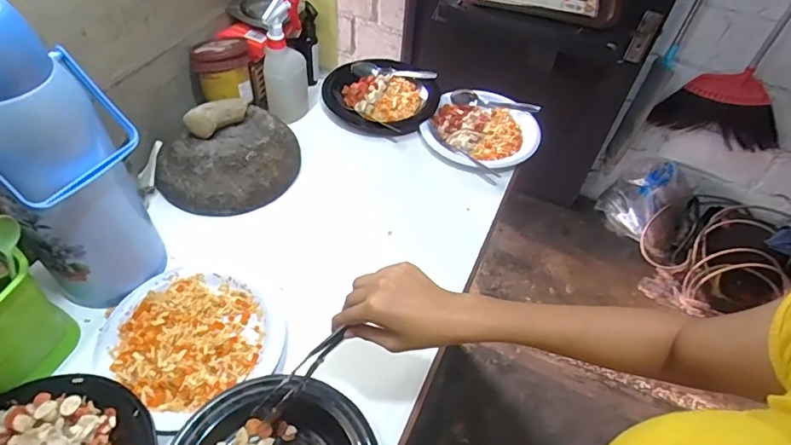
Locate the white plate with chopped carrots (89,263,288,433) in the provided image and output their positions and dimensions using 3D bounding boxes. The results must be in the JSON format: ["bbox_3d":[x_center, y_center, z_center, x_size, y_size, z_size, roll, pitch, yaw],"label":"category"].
[{"bbox_3d":[-0.258,0.145,0.631,0.206,0.020,0.188,3,49,-3],"label":"white plate with chopped carrots"}]

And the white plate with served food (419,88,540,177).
[{"bbox_3d":[0.165,-0.180,0.935,0.203,0.021,0.213,3,49,-3],"label":"white plate with served food"}]

